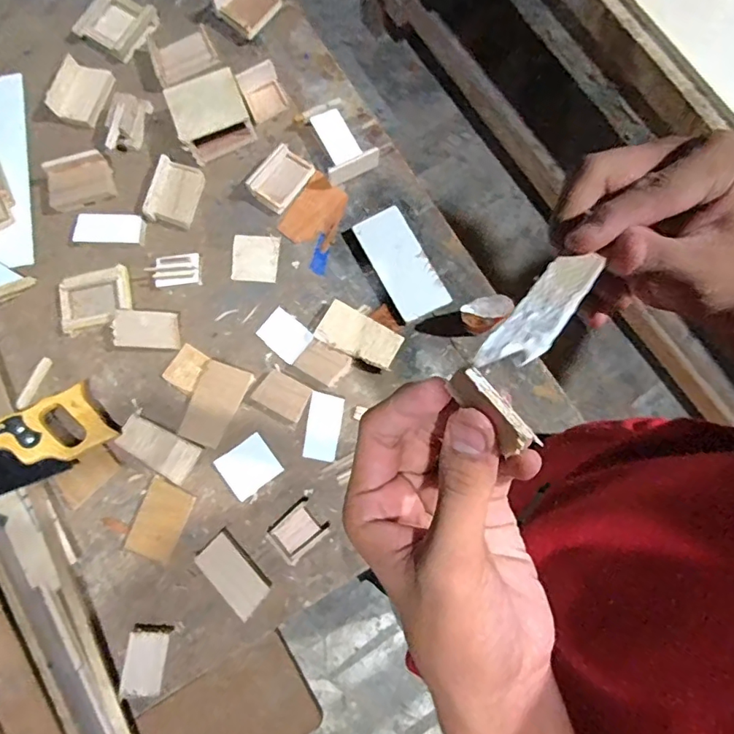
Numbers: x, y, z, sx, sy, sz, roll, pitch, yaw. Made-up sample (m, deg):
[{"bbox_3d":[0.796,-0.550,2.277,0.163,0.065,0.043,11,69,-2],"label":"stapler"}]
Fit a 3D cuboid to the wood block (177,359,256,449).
[{"bbox_3d":[-0.214,0.051,0.714,0.071,0.005,0.114,20,80,4],"label":"wood block"}]

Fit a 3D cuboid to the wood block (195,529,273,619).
[{"bbox_3d":[-0.177,0.273,0.668,0.056,0.020,0.103,-44,82,-8],"label":"wood block"}]

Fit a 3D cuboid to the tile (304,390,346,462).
[{"bbox_3d":[-0.059,0.082,0.699,0.045,0.017,0.089,9,79,2],"label":"tile"}]

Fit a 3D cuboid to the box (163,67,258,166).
[{"bbox_3d":[-0.230,-0.371,0.752,0.103,0.065,0.096,-20,80,-4],"label":"box"}]

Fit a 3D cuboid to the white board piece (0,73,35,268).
[{"bbox_3d":[-0.561,-0.308,0.783,0.067,0.006,0.322,-9,79,-2],"label":"white board piece"}]

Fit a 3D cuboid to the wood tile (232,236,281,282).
[{"bbox_3d":[-0.167,-0.163,0.754,0.068,0.008,0.069,6,79,1],"label":"wood tile"}]

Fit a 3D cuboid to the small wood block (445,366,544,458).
[{"bbox_3d":[0.046,0.016,0.184,0.010,0.014,0.038,-43,73,-8],"label":"small wood block"}]

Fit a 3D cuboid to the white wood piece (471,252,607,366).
[{"bbox_3d":[0.068,-0.022,0.192,0.019,0.004,0.075,26,53,28],"label":"white wood piece"}]

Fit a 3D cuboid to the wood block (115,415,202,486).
[{"bbox_3d":[-0.290,0.111,0.700,0.112,0.006,0.055,30,80,5],"label":"wood block"}]

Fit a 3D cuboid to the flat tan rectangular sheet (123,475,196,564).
[{"bbox_3d":[-0.278,0.207,0.683,0.062,0.013,0.098,21,80,4],"label":"flat tan rectangular sheet"}]

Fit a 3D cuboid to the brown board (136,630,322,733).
[{"bbox_3d":[-0.176,0.452,0.644,0.207,0.017,0.127,-32,81,-6],"label":"brown board"}]

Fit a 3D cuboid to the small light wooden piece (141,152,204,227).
[{"bbox_3d":[-0.289,-0.263,0.763,0.070,0.024,0.094,12,79,2],"label":"small light wooden piece"}]

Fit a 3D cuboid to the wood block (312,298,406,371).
[{"bbox_3d":[-0.011,-0.044,0.716,0.116,0.027,0.061,28,80,5],"label":"wood block"}]

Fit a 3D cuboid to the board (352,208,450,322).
[{"bbox_3d":[0.050,-0.148,0.733,0.070,0.023,0.163,-28,80,-5],"label":"board"}]

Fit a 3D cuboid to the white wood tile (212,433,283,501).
[{"bbox_3d":[-0.163,0.138,0.699,0.073,0.004,0.065,-36,81,-7],"label":"white wood tile"}]

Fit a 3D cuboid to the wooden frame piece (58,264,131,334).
[{"bbox_3d":[-0.398,-0.099,0.738,0.104,0.015,0.082,-15,79,-3],"label":"wooden frame piece"}]

